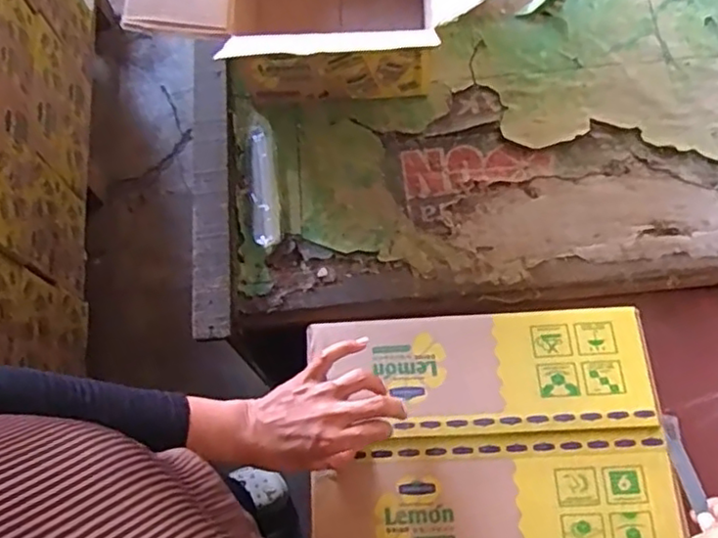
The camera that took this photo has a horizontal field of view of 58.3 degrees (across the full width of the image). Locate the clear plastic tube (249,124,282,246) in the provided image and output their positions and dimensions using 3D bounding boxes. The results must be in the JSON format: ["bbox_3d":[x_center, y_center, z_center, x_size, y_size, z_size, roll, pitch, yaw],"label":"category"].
[{"bbox_3d":[-0.123,-0.108,0.822,0.031,0.024,0.170,-7,72,0],"label":"clear plastic tube"}]

